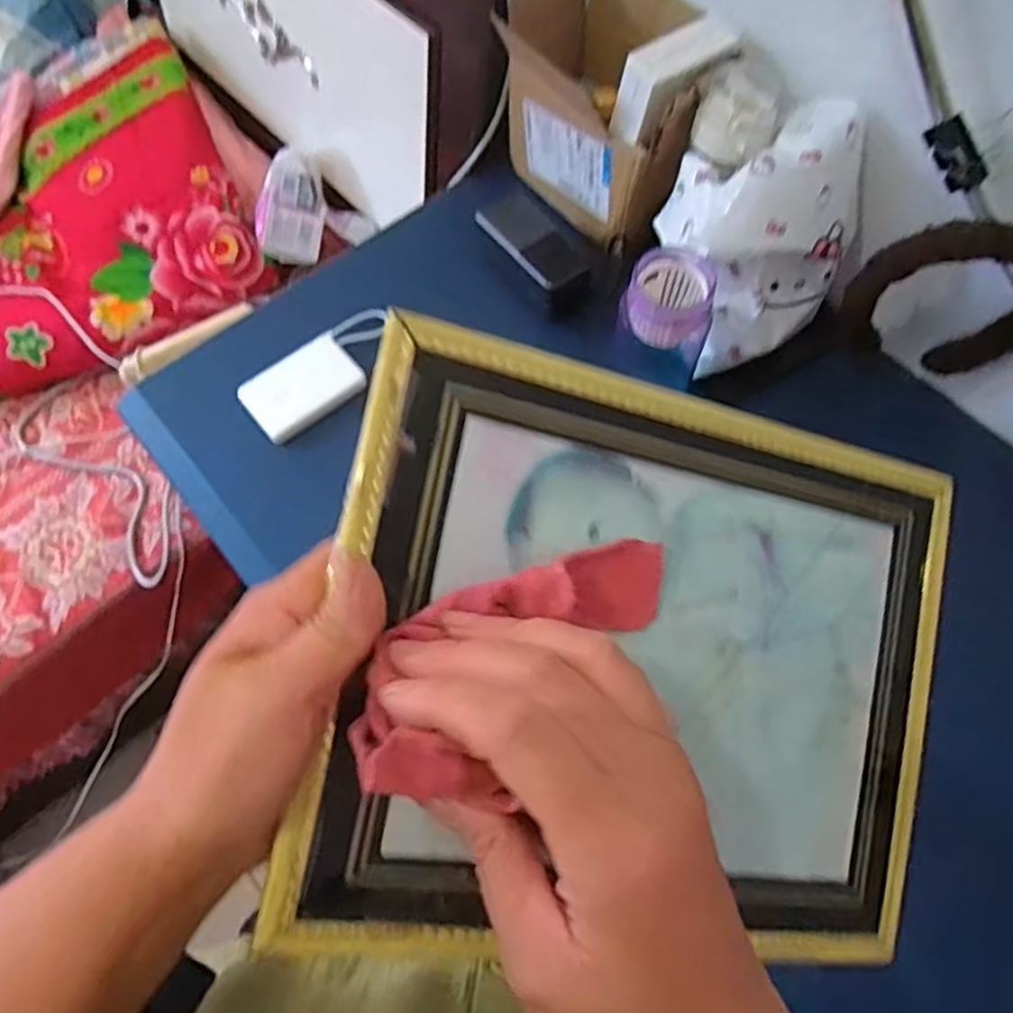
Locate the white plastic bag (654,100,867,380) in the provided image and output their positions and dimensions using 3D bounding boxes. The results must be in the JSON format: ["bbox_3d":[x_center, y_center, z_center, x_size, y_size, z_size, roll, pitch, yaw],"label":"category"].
[{"bbox_3d":[0.213,-0.225,0.610,0.166,0.163,0.126,-19,65,-9],"label":"white plastic bag"}]

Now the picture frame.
[{"bbox_3d":[0.057,0.058,0.275,0.251,0.026,0.210,13,83,-18],"label":"picture frame"}]

